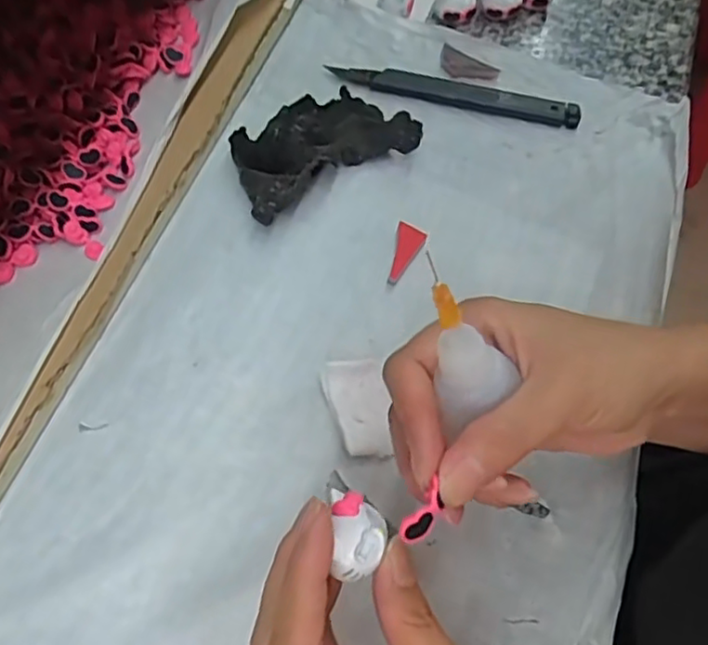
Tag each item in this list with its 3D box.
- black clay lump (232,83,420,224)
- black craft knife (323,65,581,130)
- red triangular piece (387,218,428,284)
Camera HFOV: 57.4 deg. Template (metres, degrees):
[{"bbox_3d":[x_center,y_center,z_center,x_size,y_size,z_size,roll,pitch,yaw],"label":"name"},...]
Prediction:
[{"bbox_3d":[-0.021,-0.098,0.352,0.097,0.021,0.060,-29,69,-15],"label":"black clay lump"},{"bbox_3d":[0.058,-0.135,0.378,0.145,0.006,0.020,11,64,3],"label":"black craft knife"},{"bbox_3d":[0.026,-0.035,0.332,0.015,0.004,0.034,14,72,15],"label":"red triangular piece"}]

